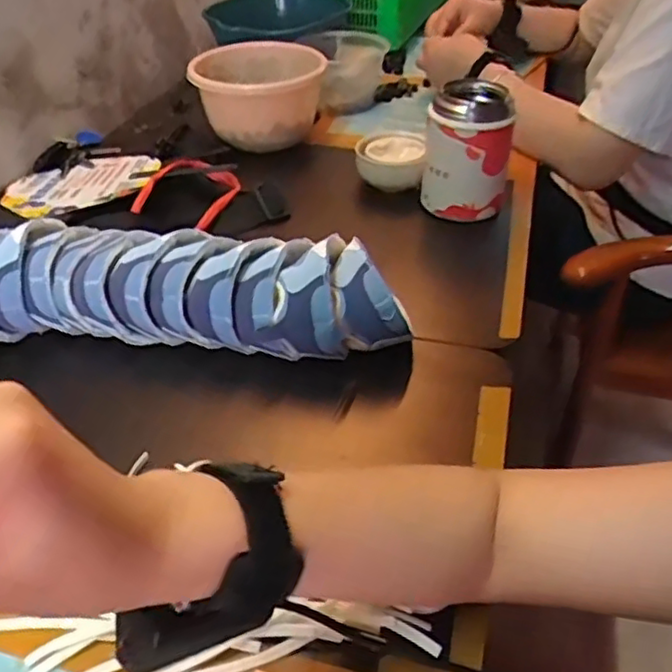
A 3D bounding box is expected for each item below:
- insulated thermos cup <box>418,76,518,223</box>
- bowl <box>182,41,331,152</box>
[{"bbox_3d":[0.147,-0.203,0.743,0.092,0.122,0.079,7,41,10],"label":"insulated thermos cup"},{"bbox_3d":[-0.105,-0.325,0.912,0.177,0.099,0.168,1,41,2],"label":"bowl"}]

